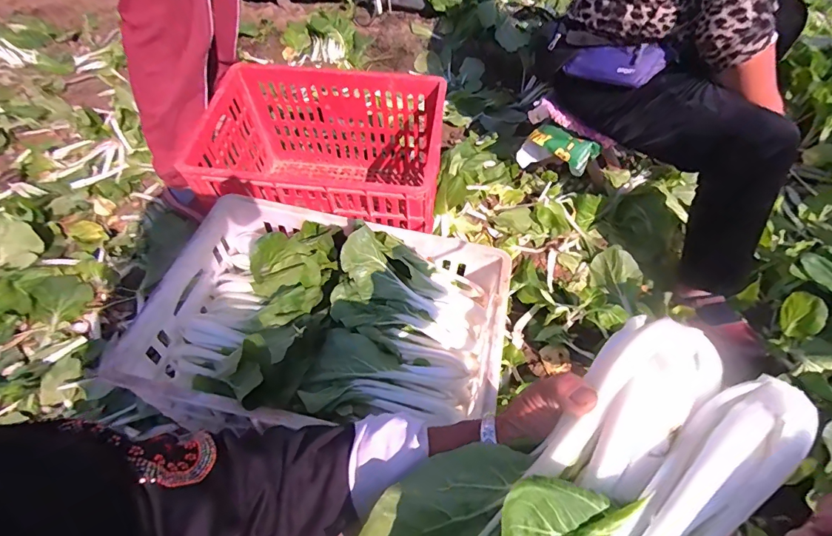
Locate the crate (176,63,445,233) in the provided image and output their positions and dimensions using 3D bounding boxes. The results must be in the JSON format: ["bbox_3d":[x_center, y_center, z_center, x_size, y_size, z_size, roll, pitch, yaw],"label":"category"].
[{"bbox_3d":[-0.200,-0.240,0.967,0.490,0.267,0.354,8,54,2],"label":"crate"}]

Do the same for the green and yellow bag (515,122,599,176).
[{"bbox_3d":[0.371,-0.301,1.102,0.180,0.101,0.082,36,60,21],"label":"green and yellow bag"}]

